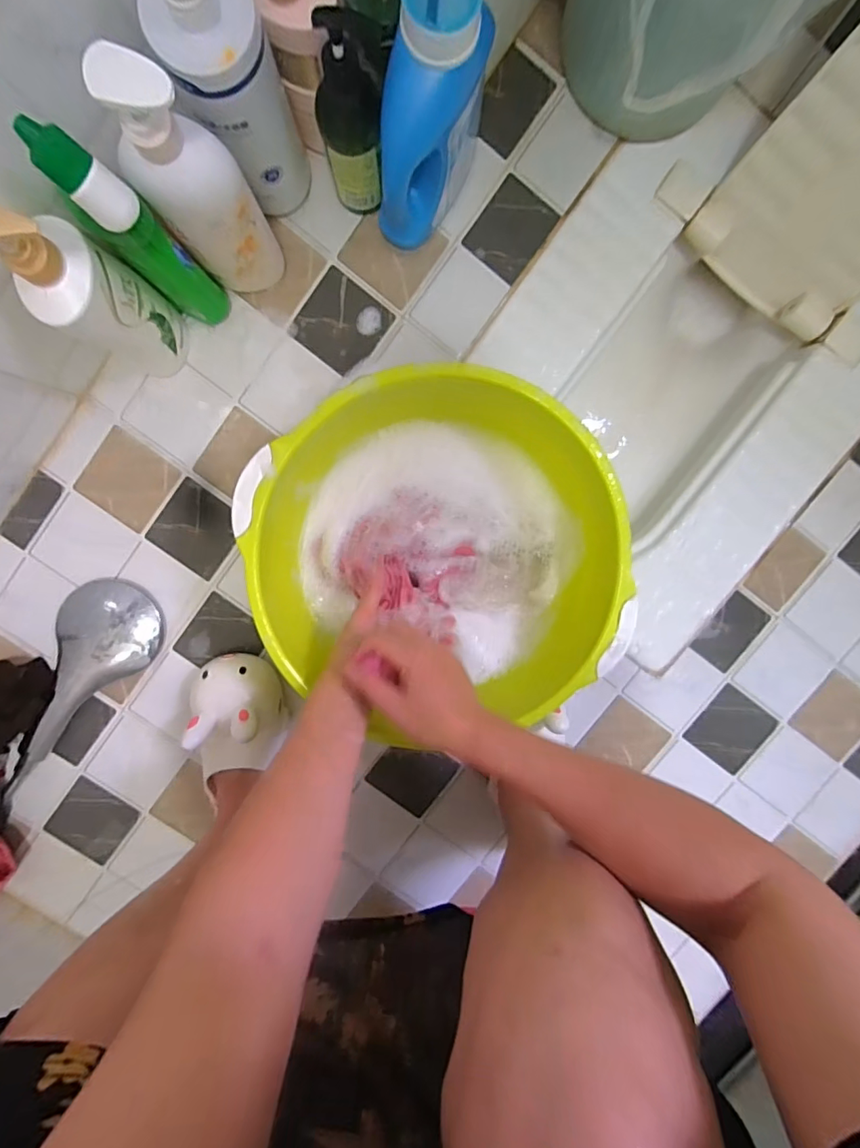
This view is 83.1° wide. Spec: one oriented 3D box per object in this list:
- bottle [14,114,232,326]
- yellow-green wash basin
[{"bbox_3d":[-0.250,-0.290,0.437,0.048,0.241,0.051,0,97,-1],"label":"bottle"},{"bbox_3d":[0.006,-0.022,0.526,0.345,0.150,0.333,0,97,-1],"label":"yellow-green wash basin"}]

